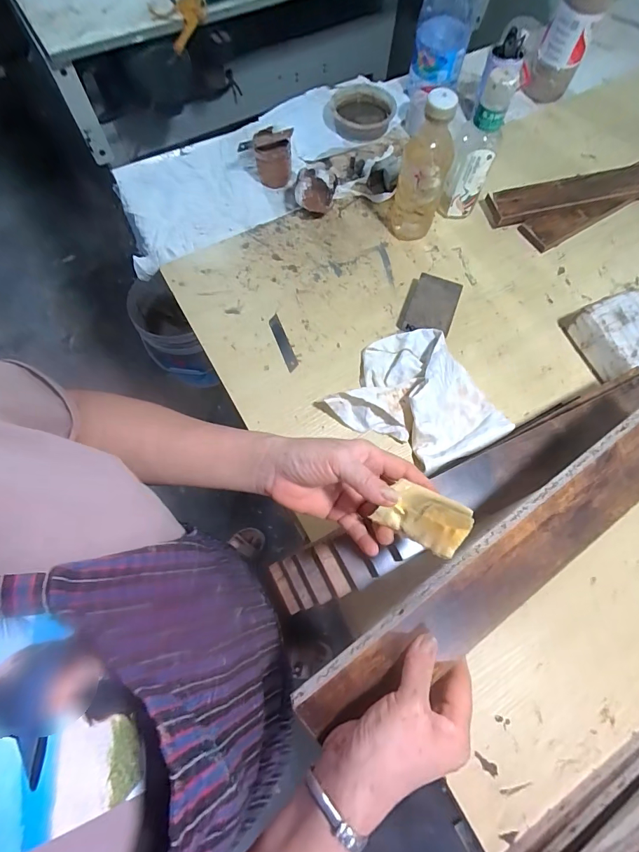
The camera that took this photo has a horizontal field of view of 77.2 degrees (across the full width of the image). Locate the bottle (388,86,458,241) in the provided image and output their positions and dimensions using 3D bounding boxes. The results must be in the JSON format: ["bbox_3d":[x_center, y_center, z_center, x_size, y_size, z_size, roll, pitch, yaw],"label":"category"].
[{"bbox_3d":[0.154,-0.375,0.594,0.073,0.211,0.057,14,70,4],"label":"bottle"}]

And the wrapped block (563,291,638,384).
[{"bbox_3d":[0.449,-0.130,0.596,0.106,0.064,0.128,-17,71,-7],"label":"wrapped block"}]

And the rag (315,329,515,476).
[{"bbox_3d":[0.148,-0.045,0.556,0.223,0.051,0.189,34,72,10],"label":"rag"}]

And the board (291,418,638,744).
[{"bbox_3d":[0.181,0.098,0.337,0.453,0.014,0.062,-34,95,-9],"label":"board"}]

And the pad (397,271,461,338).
[{"bbox_3d":[0.171,-0.185,0.618,0.074,0.027,0.104,20,70,6],"label":"pad"}]

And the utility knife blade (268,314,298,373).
[{"bbox_3d":[-0.055,-0.126,0.612,0.017,0.006,0.097,-23,73,-2],"label":"utility knife blade"}]

